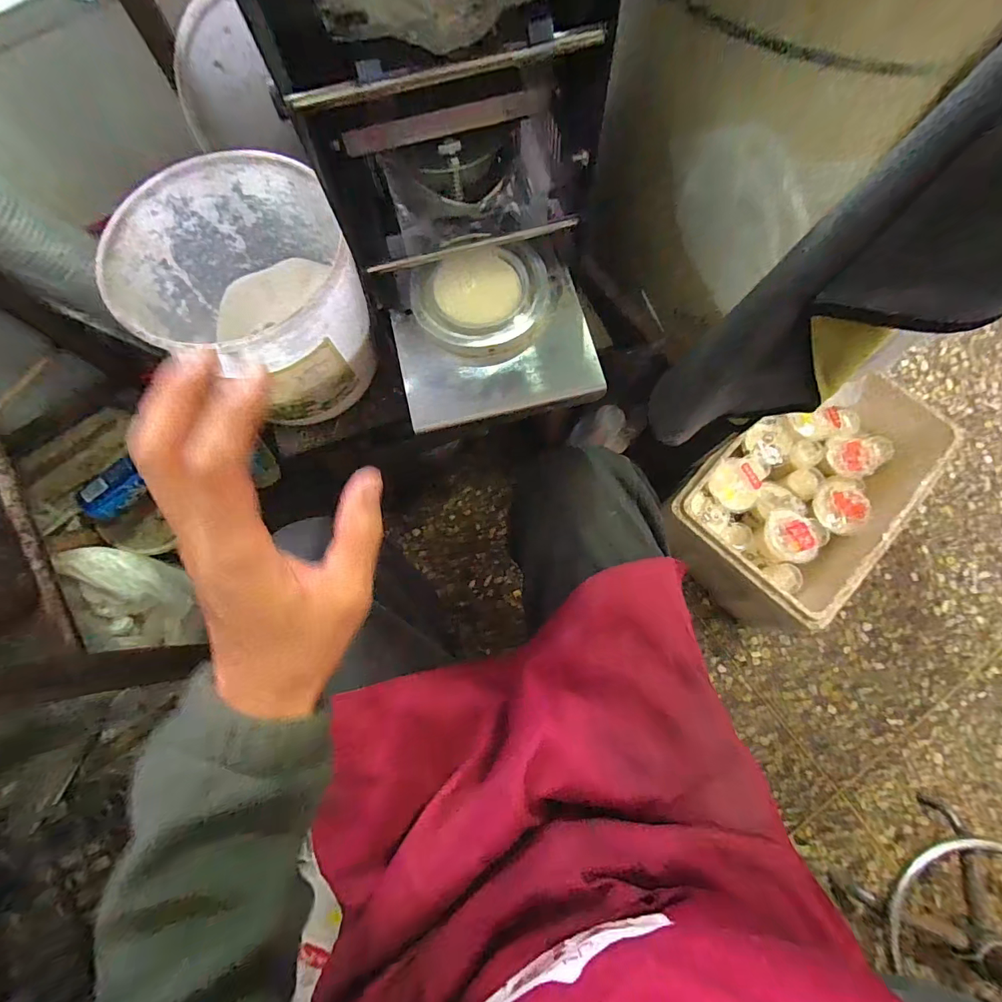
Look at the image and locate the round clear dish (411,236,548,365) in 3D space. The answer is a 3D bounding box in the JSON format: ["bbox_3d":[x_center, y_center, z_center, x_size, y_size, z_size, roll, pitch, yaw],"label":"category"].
[{"bbox_3d":[-0.014,-0.188,0.425,0.123,0.024,0.115,0,76,0],"label":"round clear dish"}]

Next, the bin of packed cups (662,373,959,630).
[{"bbox_3d":[0.522,-0.020,0.821,0.439,0.178,0.278,-42,79,-9],"label":"bin of packed cups"}]

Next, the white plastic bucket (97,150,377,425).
[{"bbox_3d":[-0.244,-0.204,0.467,0.197,0.149,0.214,-35,78,-8],"label":"white plastic bucket"}]

